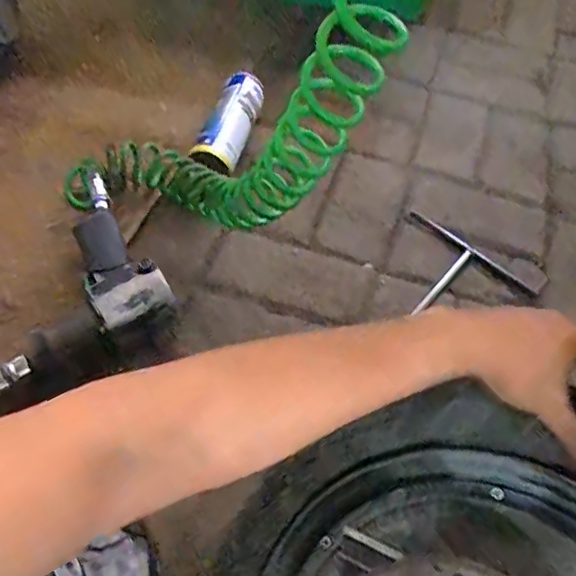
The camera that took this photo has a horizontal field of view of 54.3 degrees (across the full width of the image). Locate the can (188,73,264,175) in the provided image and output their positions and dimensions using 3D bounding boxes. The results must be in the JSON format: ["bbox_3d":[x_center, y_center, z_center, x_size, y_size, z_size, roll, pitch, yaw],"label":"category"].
[{"bbox_3d":[-0.087,-0.242,0.842,0.060,0.065,0.192,14,54,7],"label":"can"}]

